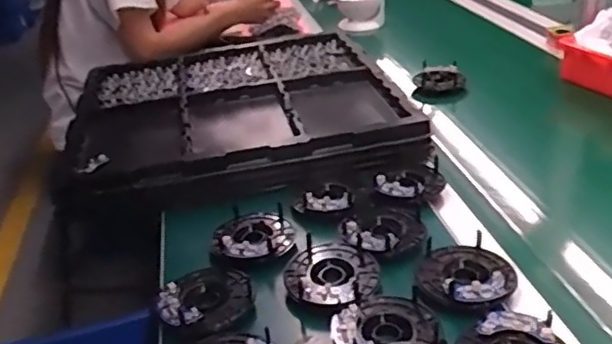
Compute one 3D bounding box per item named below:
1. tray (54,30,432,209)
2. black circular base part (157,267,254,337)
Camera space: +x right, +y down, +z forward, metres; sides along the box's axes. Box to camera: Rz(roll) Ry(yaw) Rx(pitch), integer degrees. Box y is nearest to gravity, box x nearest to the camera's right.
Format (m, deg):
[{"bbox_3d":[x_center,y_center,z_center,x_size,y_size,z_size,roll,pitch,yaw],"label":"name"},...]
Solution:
[{"bbox_3d":[-0.137,-0.097,1.073,0.532,0.104,0.531,-12,30,-12],"label":"tray"},{"bbox_3d":[-0.106,0.129,0.644,0.095,0.018,0.094,-4,29,2],"label":"black circular base part"}]

